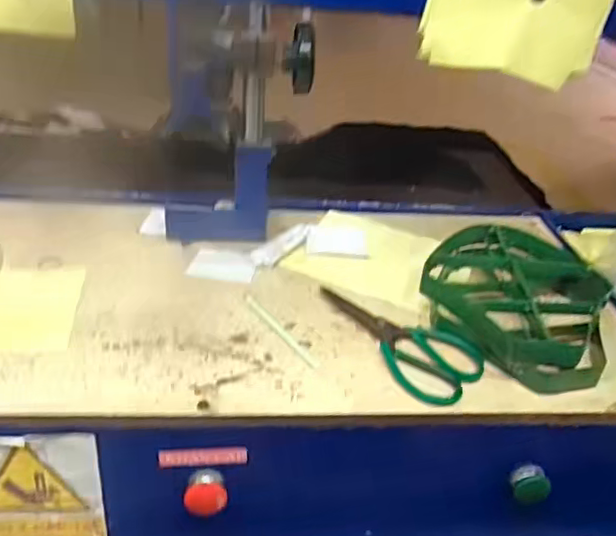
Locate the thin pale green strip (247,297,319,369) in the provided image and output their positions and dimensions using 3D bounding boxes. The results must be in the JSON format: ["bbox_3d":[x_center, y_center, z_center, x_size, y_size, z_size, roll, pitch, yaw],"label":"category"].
[{"bbox_3d":[-0.032,0.069,0.671,0.013,0.005,0.139,-16,37,-32],"label":"thin pale green strip"}]

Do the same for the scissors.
[{"bbox_3d":[0.095,0.074,0.669,0.095,0.017,0.206,-21,40,-38],"label":"scissors"}]

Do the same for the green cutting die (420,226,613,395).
[{"bbox_3d":[0.237,0.037,0.691,0.201,0.062,0.221,16,32,17],"label":"green cutting die"}]

